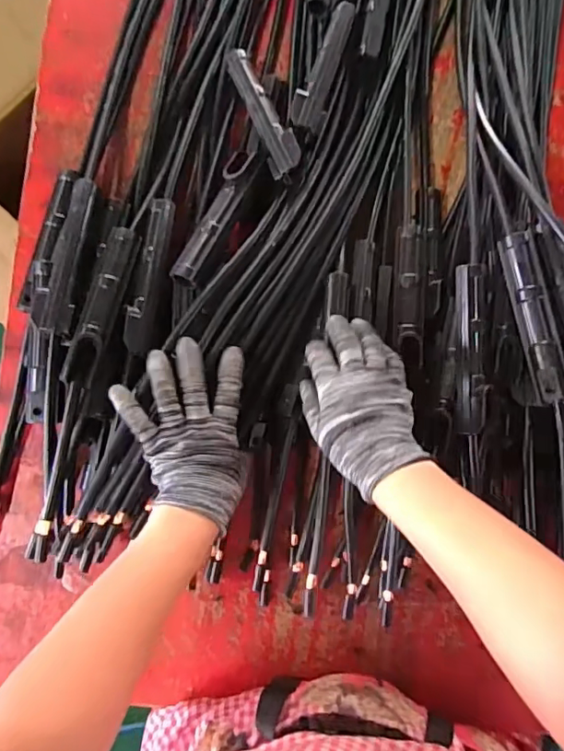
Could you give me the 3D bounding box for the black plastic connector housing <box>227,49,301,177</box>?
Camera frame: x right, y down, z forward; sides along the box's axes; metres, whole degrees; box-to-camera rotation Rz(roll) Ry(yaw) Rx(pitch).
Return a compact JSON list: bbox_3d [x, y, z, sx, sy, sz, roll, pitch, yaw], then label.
[{"bbox_3d":[-0.020,-0.266,0.535,0.030,0.023,0.153,-22,75,-4],"label":"black plastic connector housing"}]

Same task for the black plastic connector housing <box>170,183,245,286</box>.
[{"bbox_3d":[-0.071,-0.136,0.506,0.023,0.014,0.112,26,74,-3],"label":"black plastic connector housing"}]

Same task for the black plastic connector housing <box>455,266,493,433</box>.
[{"bbox_3d":[0.174,-0.024,0.489,0.023,0.026,0.153,0,86,-3],"label":"black plastic connector housing"}]

